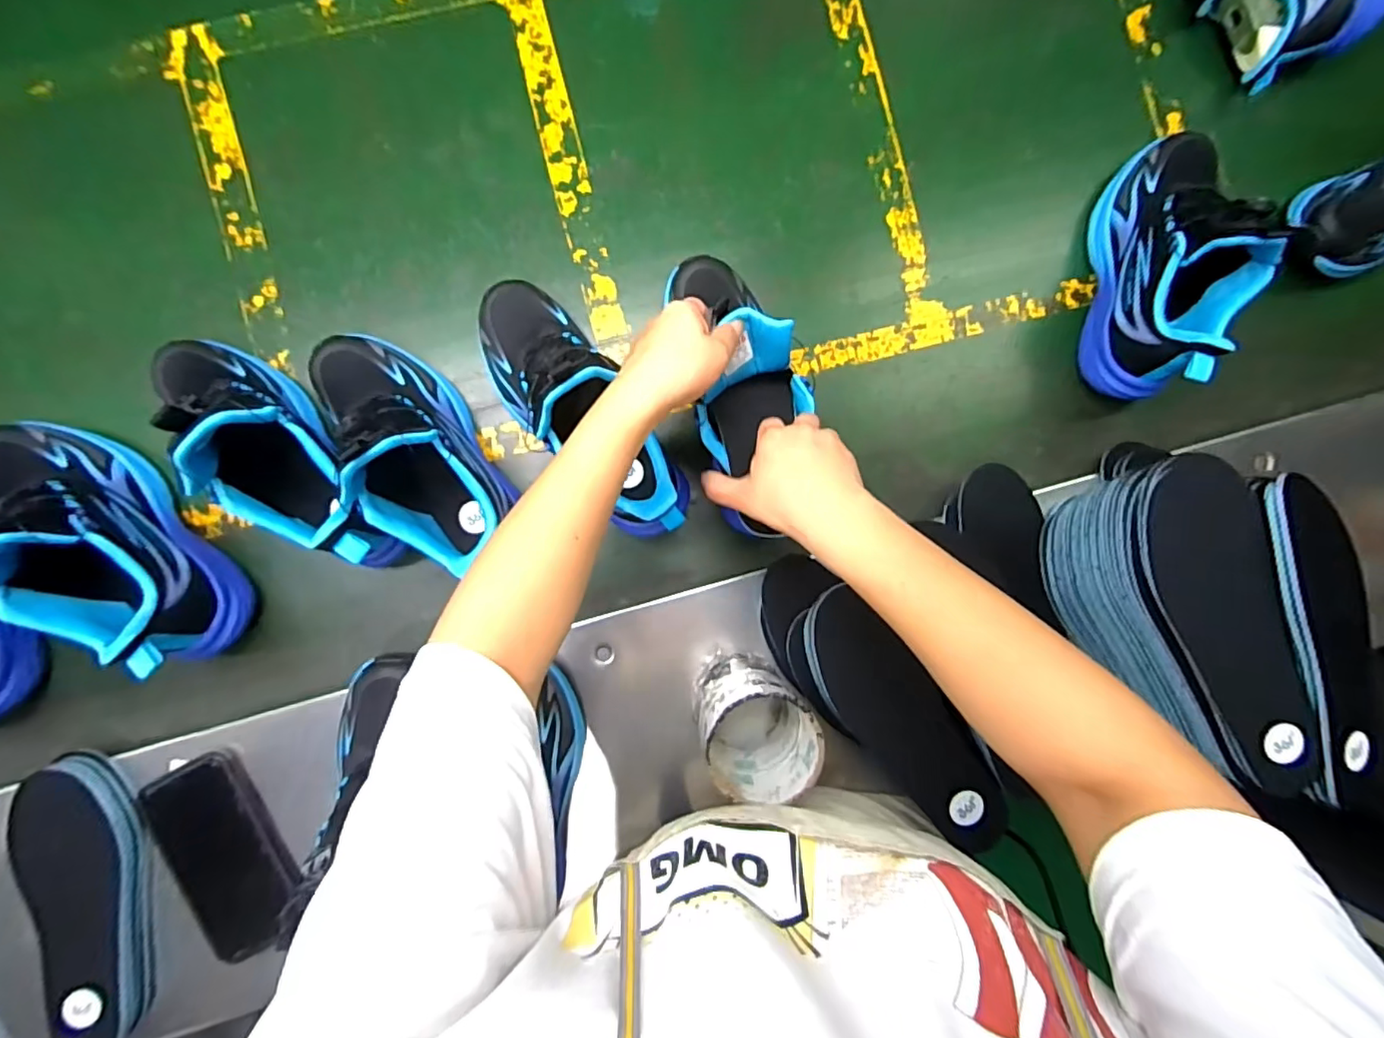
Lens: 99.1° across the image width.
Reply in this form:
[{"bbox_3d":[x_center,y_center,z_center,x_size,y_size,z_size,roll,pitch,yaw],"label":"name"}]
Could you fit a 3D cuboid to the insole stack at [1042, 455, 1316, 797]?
[{"bbox_3d":[0.367,0.073,0.461,0.084,0.128,0.227,-11,91,-2],"label":"insole stack"}]

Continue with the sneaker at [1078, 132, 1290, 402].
[{"bbox_3d":[0.435,-0.234,0.525,0.085,0.132,0.242,7,89,-3],"label":"sneaker"}]

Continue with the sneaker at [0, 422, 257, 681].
[{"bbox_3d":[-0.475,0.021,0.454,0.100,0.133,0.244,-43,92,-3],"label":"sneaker"}]

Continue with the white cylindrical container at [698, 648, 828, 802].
[{"bbox_3d":[0.049,0.161,0.468,0.075,0.113,0.084,-19,91,-2],"label":"white cylindrical container"}]

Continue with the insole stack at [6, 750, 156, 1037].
[{"bbox_3d":[-0.486,0.303,0.470,0.076,0.035,0.218,-7,90,-2],"label":"insole stack"}]

